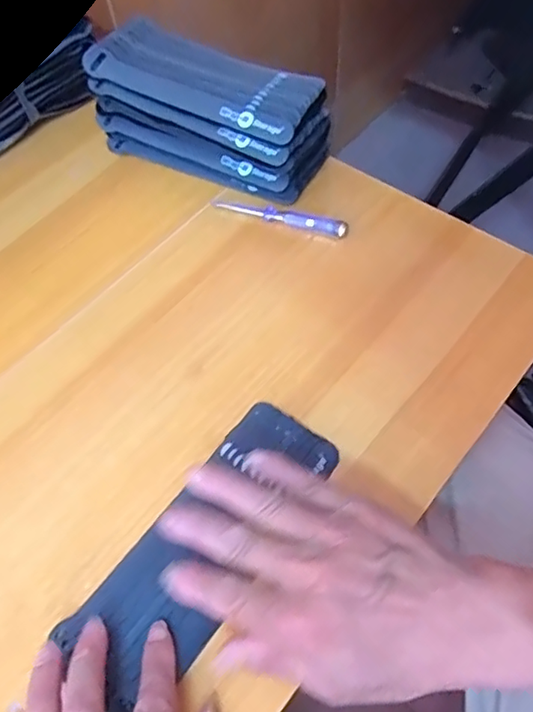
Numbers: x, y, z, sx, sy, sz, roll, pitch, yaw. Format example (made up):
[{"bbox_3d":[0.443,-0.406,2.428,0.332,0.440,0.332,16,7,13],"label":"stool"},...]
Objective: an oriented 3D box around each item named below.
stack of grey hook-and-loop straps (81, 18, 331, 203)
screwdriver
[{"bbox_3d":[-0.049,-0.215,0.503,0.202,0.077,0.081,25,65,18],"label":"stack of grey hook-and-loop straps"},{"bbox_3d":[0.010,-0.121,0.485,0.120,0.010,0.013,18,63,14],"label":"screwdriver"}]

